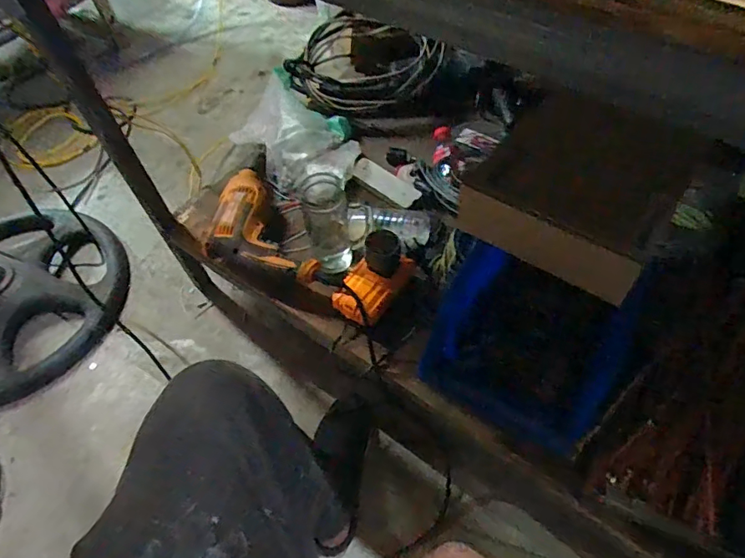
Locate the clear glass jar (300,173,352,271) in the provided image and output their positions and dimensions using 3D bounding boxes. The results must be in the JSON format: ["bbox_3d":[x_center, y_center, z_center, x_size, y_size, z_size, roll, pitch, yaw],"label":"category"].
[{"bbox_3d":[-0.067,-0.080,0.789,0.069,0.160,0.069,-12,32,-4],"label":"clear glass jar"}]

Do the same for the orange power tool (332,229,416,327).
[{"bbox_3d":[-0.001,-0.003,0.757,0.076,0.077,0.129,30,63,21],"label":"orange power tool"}]

